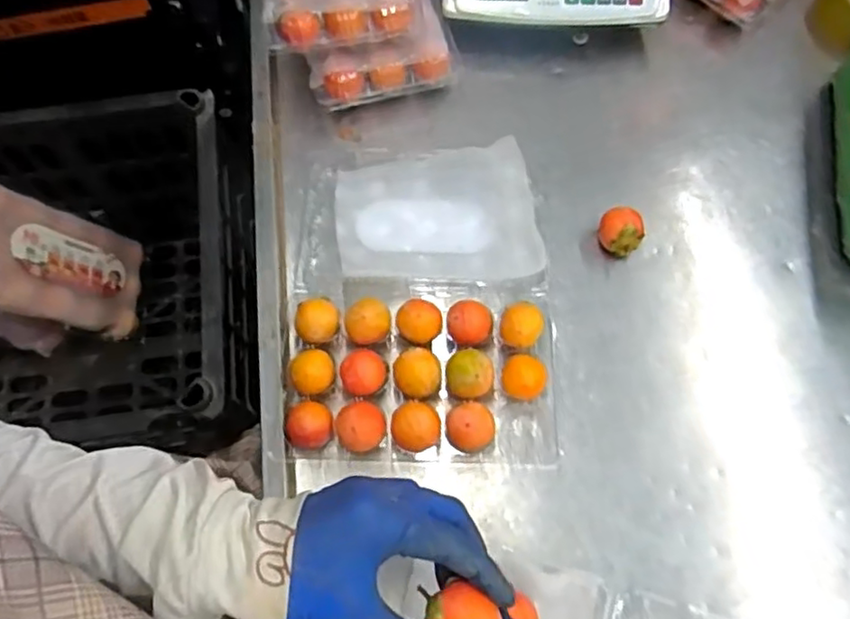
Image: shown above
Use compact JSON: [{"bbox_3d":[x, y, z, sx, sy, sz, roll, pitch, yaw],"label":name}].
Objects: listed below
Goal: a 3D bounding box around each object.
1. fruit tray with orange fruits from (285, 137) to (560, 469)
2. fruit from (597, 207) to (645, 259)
[{"bbox_3d":[0.004,-0.015,0.572,0.244,0.042,0.300,0,67,1],"label":"fruit tray with orange fruits"},{"bbox_3d":[0.177,-0.069,0.593,0.038,0.037,0.039,0,67,1],"label":"fruit"}]

